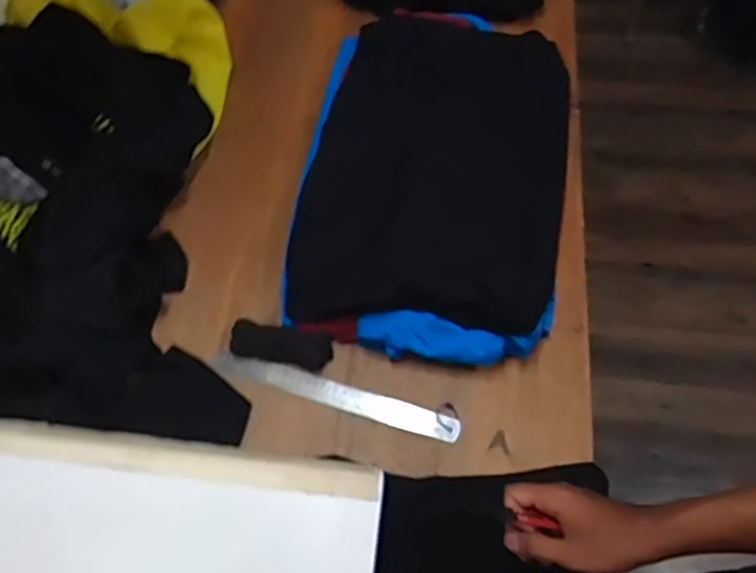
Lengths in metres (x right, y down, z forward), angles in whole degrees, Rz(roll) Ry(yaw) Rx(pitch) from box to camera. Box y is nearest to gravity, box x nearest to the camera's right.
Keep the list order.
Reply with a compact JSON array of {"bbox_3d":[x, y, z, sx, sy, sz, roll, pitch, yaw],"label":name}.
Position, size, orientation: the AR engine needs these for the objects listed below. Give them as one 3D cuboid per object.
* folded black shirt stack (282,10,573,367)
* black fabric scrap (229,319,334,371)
[{"bbox_3d":[0.087,-0.177,0.913,0.349,0.118,0.556,10,63,9],"label":"folded black shirt stack"},{"bbox_3d":[-0.125,0.074,0.852,0.132,0.022,0.046,11,63,10],"label":"black fabric scrap"}]

